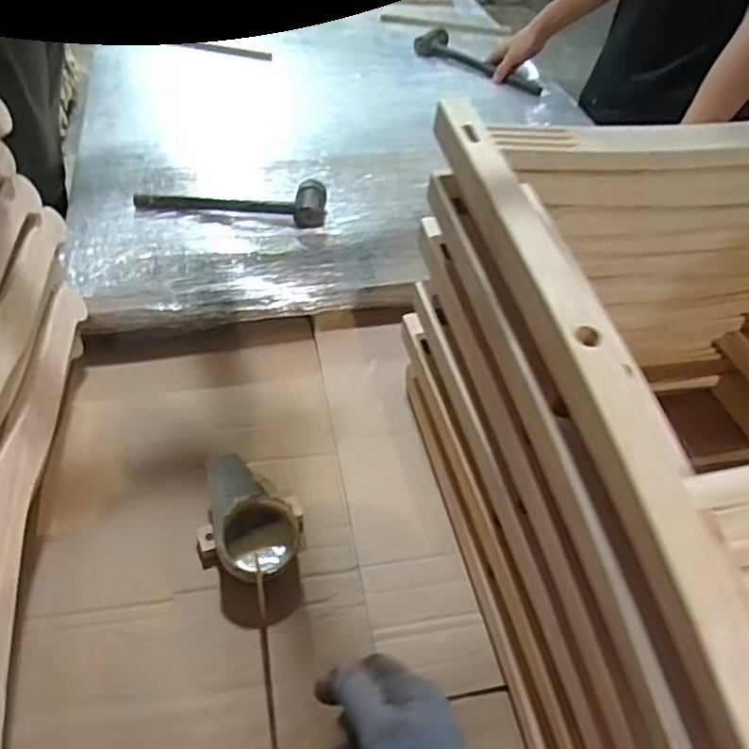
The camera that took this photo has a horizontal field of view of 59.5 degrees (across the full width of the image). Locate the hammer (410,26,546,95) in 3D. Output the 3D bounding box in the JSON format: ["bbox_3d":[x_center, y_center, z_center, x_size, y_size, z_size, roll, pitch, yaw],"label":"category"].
[{"bbox_3d":[0.240,-0.709,1.493,0.105,0.047,0.329,-31,56,-30],"label":"hammer"}]

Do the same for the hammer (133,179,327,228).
[{"bbox_3d":[-0.224,-0.274,1.022,0.295,0.039,0.077,5,46,-1],"label":"hammer"}]

